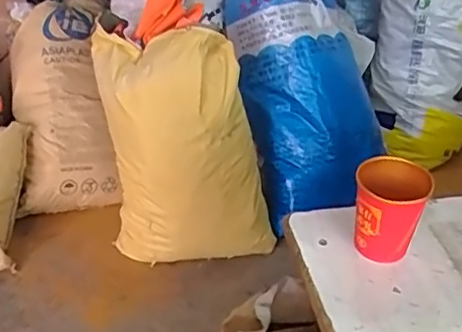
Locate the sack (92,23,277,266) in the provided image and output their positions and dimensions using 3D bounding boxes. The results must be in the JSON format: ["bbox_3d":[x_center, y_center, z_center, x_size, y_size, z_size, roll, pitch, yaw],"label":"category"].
[{"bbox_3d":[-0.130,-0.038,1.539,0.407,0.622,0.170,-8,13,0],"label":"sack"}]

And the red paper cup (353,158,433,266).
[{"bbox_3d":[0.155,0.047,0.587,0.069,0.090,0.067,7,34,9],"label":"red paper cup"}]

